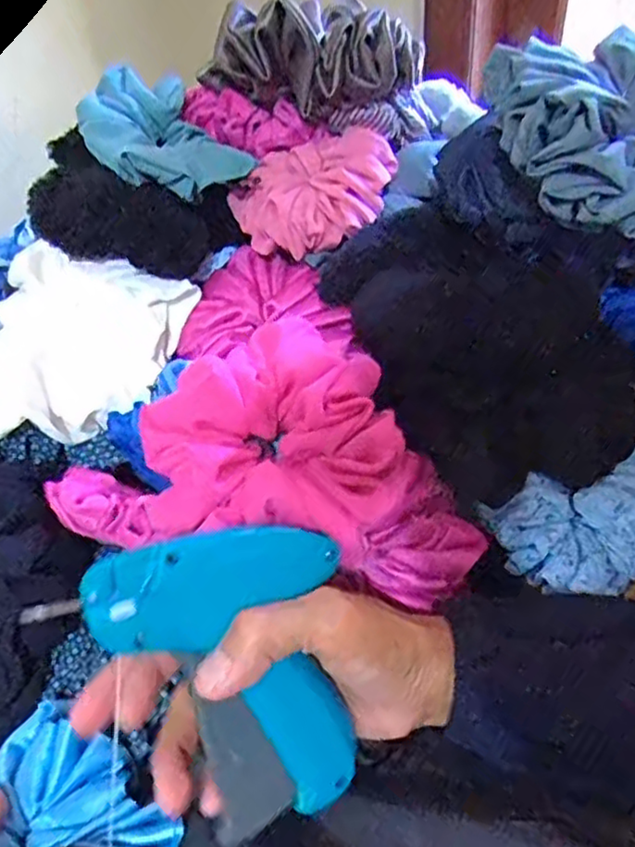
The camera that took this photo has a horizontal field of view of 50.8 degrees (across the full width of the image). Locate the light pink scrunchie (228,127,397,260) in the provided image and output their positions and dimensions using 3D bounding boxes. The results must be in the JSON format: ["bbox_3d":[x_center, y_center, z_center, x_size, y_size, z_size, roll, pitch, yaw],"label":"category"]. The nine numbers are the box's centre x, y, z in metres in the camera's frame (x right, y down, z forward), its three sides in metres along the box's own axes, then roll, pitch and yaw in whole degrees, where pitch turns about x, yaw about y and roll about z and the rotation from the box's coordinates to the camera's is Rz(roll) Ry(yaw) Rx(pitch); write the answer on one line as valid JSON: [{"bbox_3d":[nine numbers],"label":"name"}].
[{"bbox_3d":[-0.001,-0.140,0.404,0.094,0.042,0.073,-16,42,-13],"label":"light pink scrunchie"}]

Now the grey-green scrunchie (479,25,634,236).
[{"bbox_3d":[0.144,-0.136,0.309,0.115,0.054,0.098,-6,41,-2],"label":"grey-green scrunchie"}]

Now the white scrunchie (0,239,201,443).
[{"bbox_3d":[-0.143,-0.044,0.397,0.119,0.063,0.105,8,44,13],"label":"white scrunchie"}]

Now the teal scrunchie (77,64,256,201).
[{"bbox_3d":[-0.099,-0.173,0.401,0.078,0.038,0.106,-36,75,-32],"label":"teal scrunchie"}]

